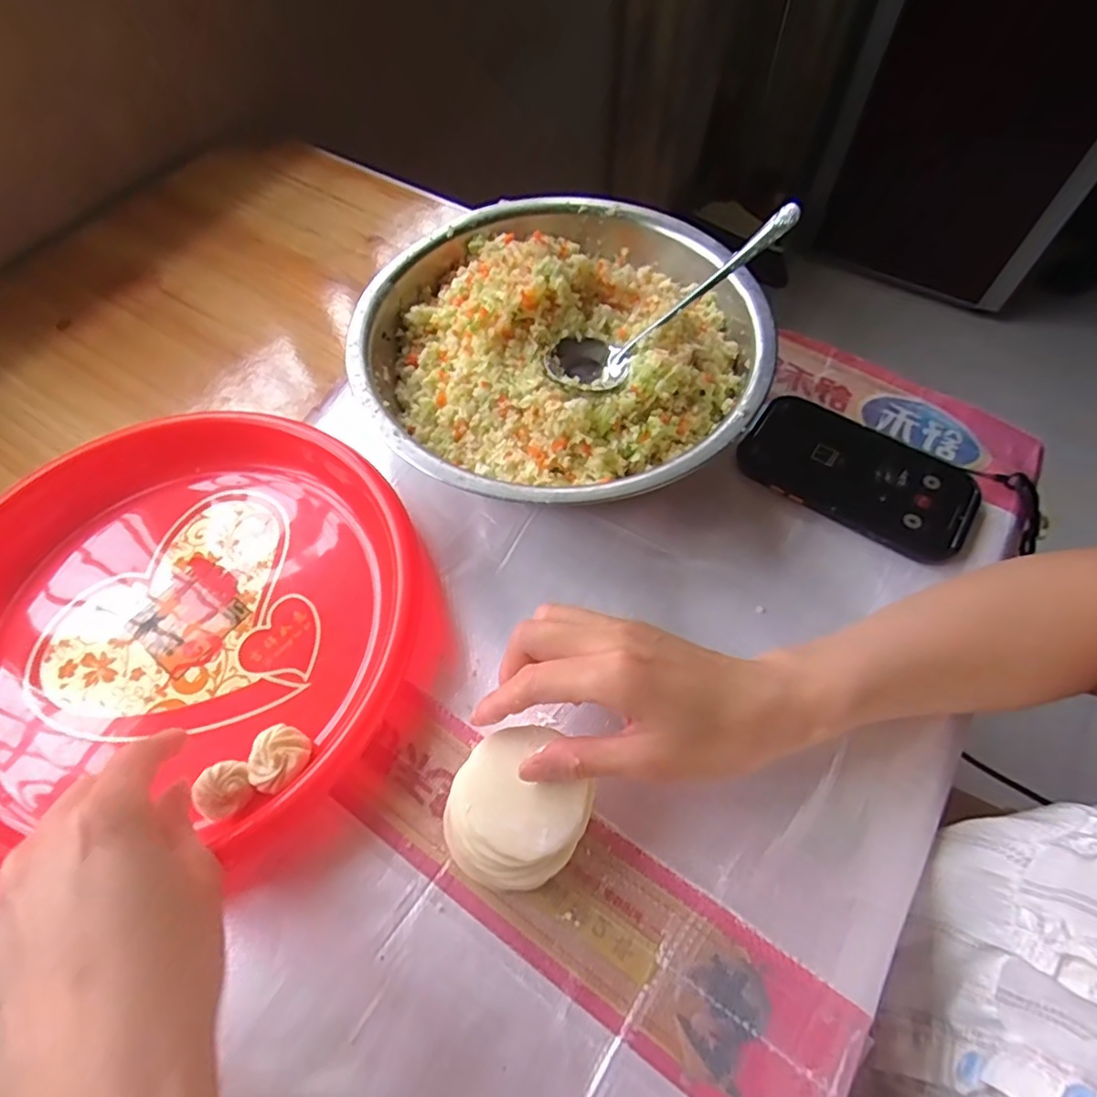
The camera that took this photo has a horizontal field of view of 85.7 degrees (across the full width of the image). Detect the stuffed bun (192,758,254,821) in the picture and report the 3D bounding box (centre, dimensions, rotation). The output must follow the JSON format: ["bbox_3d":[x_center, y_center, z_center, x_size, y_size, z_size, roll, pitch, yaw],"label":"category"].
[{"bbox_3d":[-0.171,0.128,0.314,0.023,0.021,0.029,18,63,11],"label":"stuffed bun"}]

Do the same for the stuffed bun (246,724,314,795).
[{"bbox_3d":[-0.146,0.116,0.324,0.031,0.019,0.033,17,63,11],"label":"stuffed bun"}]

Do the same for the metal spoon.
[{"bbox_3d":[0.076,-0.155,0.369,0.171,0.027,0.050,-35,64,9],"label":"metal spoon"}]

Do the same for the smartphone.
[{"bbox_3d":[0.216,-0.053,0.417,0.152,0.012,0.084,29,66,16],"label":"smartphone"}]

